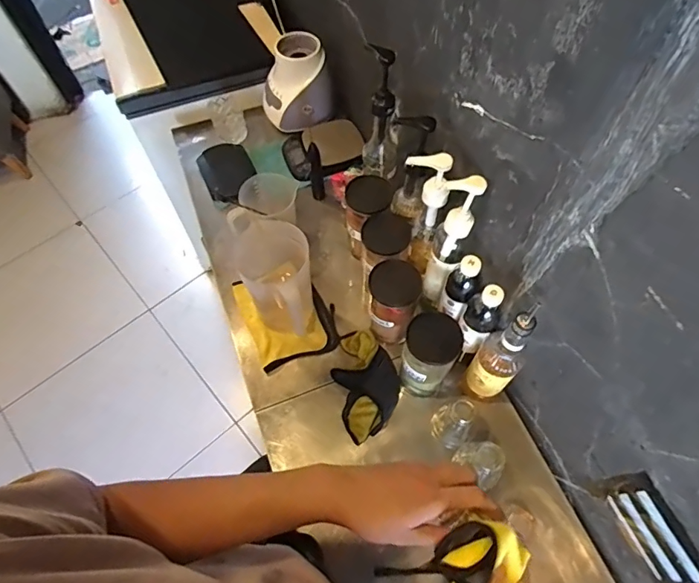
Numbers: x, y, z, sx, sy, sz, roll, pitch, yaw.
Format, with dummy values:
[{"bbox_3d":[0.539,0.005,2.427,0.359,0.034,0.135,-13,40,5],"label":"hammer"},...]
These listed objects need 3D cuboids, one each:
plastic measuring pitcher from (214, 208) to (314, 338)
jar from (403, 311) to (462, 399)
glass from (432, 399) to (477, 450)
[{"bbox_3d":[-0.132,-0.019,0.873,0.163,0.208,0.114,29,65,16],"label":"plastic measuring pitcher"},{"bbox_3d":[0.137,0.123,0.818,0.086,0.210,0.086,-1,61,1],"label":"jar"},{"bbox_3d":[0.185,0.235,0.816,0.055,0.122,0.066,-35,66,-16],"label":"glass"}]

